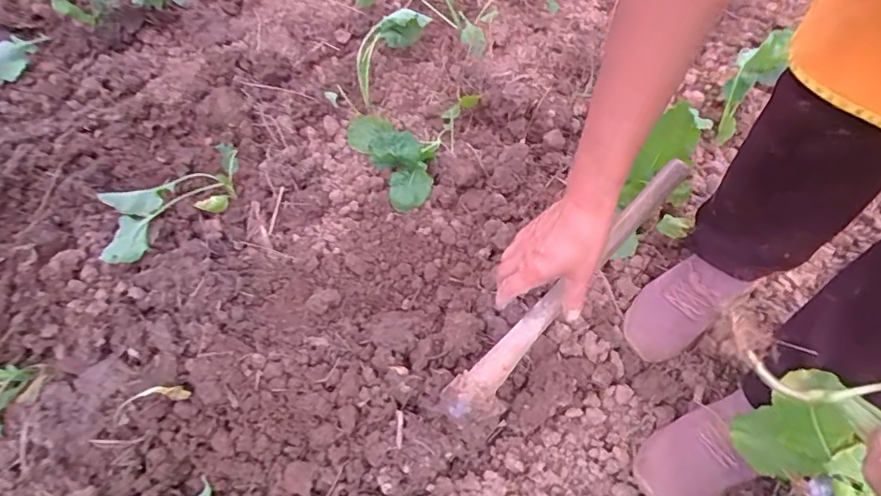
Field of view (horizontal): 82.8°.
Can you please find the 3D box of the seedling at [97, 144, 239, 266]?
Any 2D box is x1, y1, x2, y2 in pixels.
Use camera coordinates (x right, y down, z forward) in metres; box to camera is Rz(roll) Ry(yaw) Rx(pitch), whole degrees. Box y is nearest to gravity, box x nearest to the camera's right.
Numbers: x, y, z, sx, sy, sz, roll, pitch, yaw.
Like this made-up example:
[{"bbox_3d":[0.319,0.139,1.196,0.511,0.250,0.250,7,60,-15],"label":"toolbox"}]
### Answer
[{"bbox_3d":[-0.402,-0.078,0.768,0.102,0.055,0.271,24,42,18],"label":"seedling"}]

